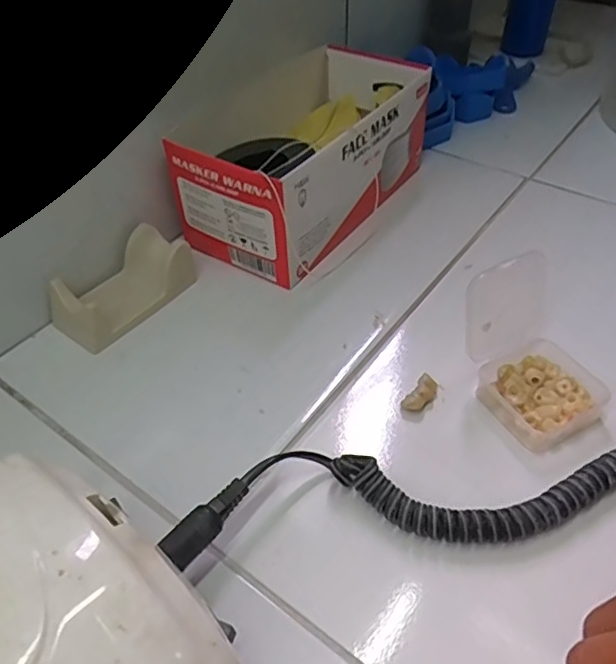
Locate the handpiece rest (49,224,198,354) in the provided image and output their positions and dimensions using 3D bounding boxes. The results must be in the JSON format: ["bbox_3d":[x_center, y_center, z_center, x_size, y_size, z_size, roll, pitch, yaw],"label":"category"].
[{"bbox_3d":[-0.124,-0.031,0.383,0.050,0.032,0.091,28,53,27],"label":"handpiece rest"}]

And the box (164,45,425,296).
[{"bbox_3d":[0.004,-0.135,0.445,0.123,0.085,0.205,22,51,23],"label":"box"}]

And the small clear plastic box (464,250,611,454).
[{"bbox_3d":[0.128,0.033,0.316,0.059,0.017,0.056,-27,50,-22],"label":"small clear plastic box"}]

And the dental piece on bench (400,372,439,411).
[{"bbox_3d":[0.064,0.036,0.324,0.012,0.009,0.024,28,53,27],"label":"dental piece on bench"}]

